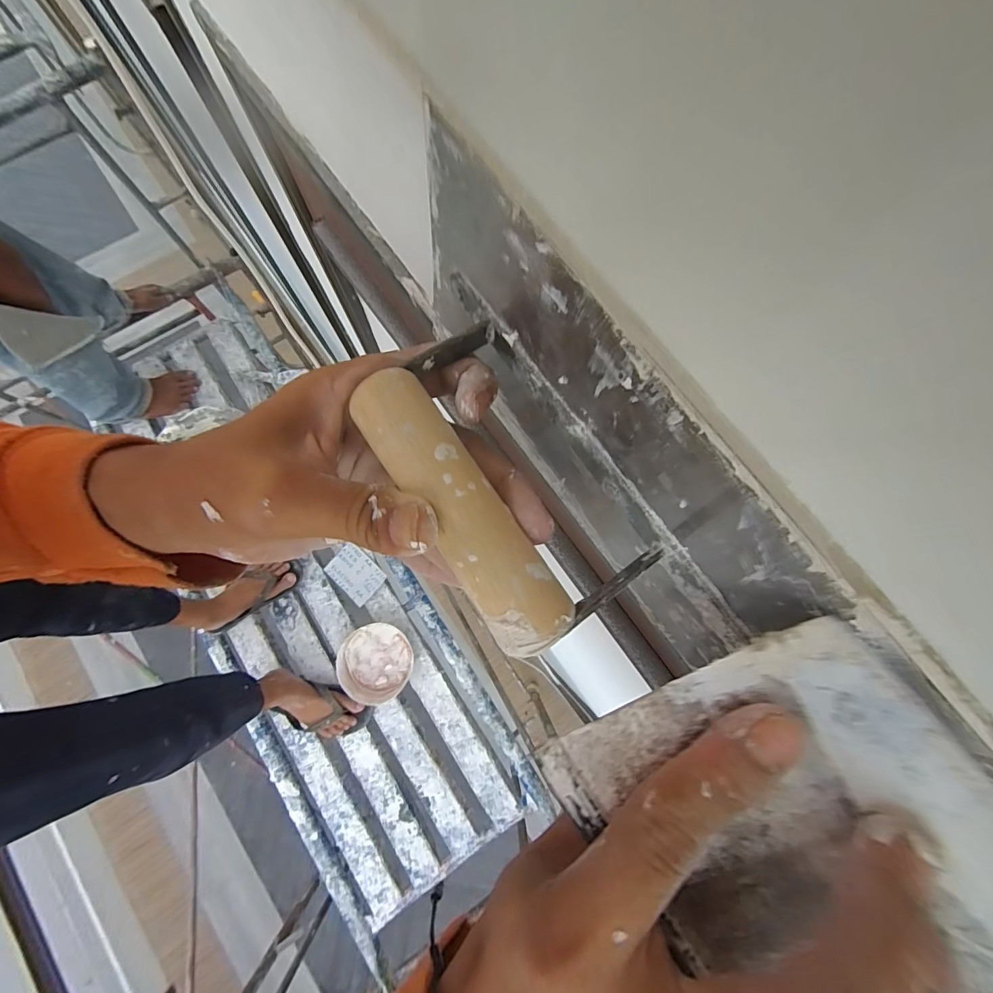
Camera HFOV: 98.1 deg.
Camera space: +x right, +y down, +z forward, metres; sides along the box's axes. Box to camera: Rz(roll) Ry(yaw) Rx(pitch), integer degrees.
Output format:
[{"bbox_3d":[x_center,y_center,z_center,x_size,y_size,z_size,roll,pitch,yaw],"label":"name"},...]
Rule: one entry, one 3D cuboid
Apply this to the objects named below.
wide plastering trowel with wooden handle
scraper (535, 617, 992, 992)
[{"bbox_3d":[0.009,-0.009,0.153,0.074,0.097,0.186,-34,81,-7],"label":"wide plastering trowel with wooden handle"},{"bbox_3d":[0.078,0.097,0.110,0.098,0.005,0.107,-42,75,26],"label":"scraper"}]

